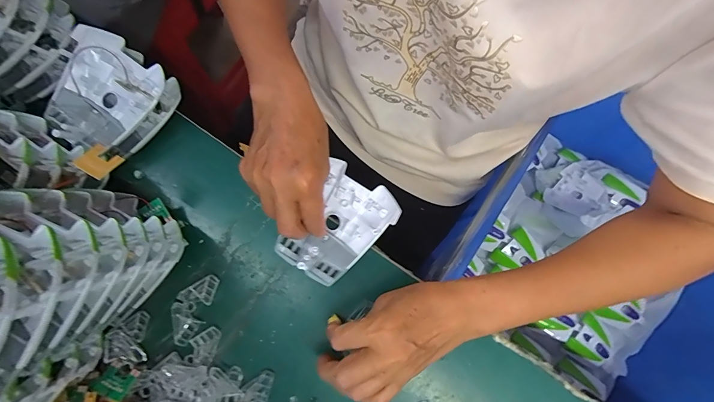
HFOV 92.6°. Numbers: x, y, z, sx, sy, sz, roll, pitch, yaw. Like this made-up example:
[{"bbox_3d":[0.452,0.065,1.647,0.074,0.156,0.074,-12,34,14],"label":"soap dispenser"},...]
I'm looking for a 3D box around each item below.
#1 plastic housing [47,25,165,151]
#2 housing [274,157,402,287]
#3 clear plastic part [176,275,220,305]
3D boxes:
[{"bbox_3d":[-0.246,-0.103,0.332,0.093,0.030,0.106,29,80,5],"label":"plastic housing"},{"bbox_3d":[-0.018,0.025,0.338,0.081,0.020,0.110,34,81,6],"label":"housing"},{"bbox_3d":[-0.152,0.091,0.333,0.038,0.008,0.023,-32,81,-6],"label":"clear plastic part"}]

